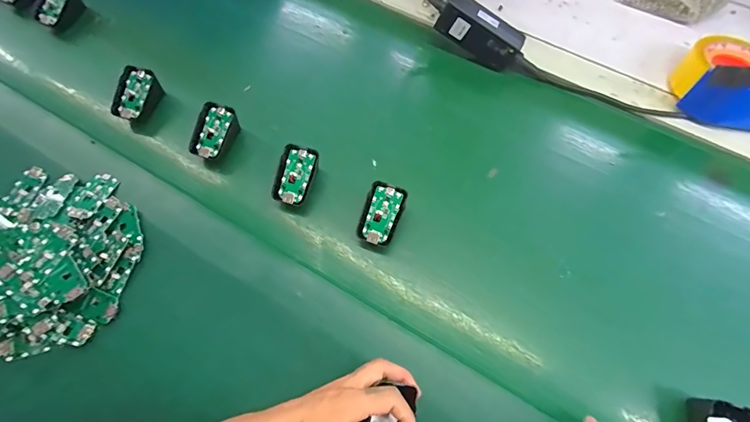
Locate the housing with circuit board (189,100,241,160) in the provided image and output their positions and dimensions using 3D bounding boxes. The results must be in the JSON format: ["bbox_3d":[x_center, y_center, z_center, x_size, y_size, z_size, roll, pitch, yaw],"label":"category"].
[{"bbox_3d":[-0.203,-0.098,0.480,0.044,0.034,0.066,24,69,10],"label":"housing with circuit board"}]

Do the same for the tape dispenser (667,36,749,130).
[{"bbox_3d":[0.470,-0.165,0.491,0.153,0.071,0.108,13,67,6],"label":"tape dispenser"}]

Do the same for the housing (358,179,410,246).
[{"bbox_3d":[0.008,0.004,0.434,0.043,0.009,0.069,22,87,4],"label":"housing"}]

